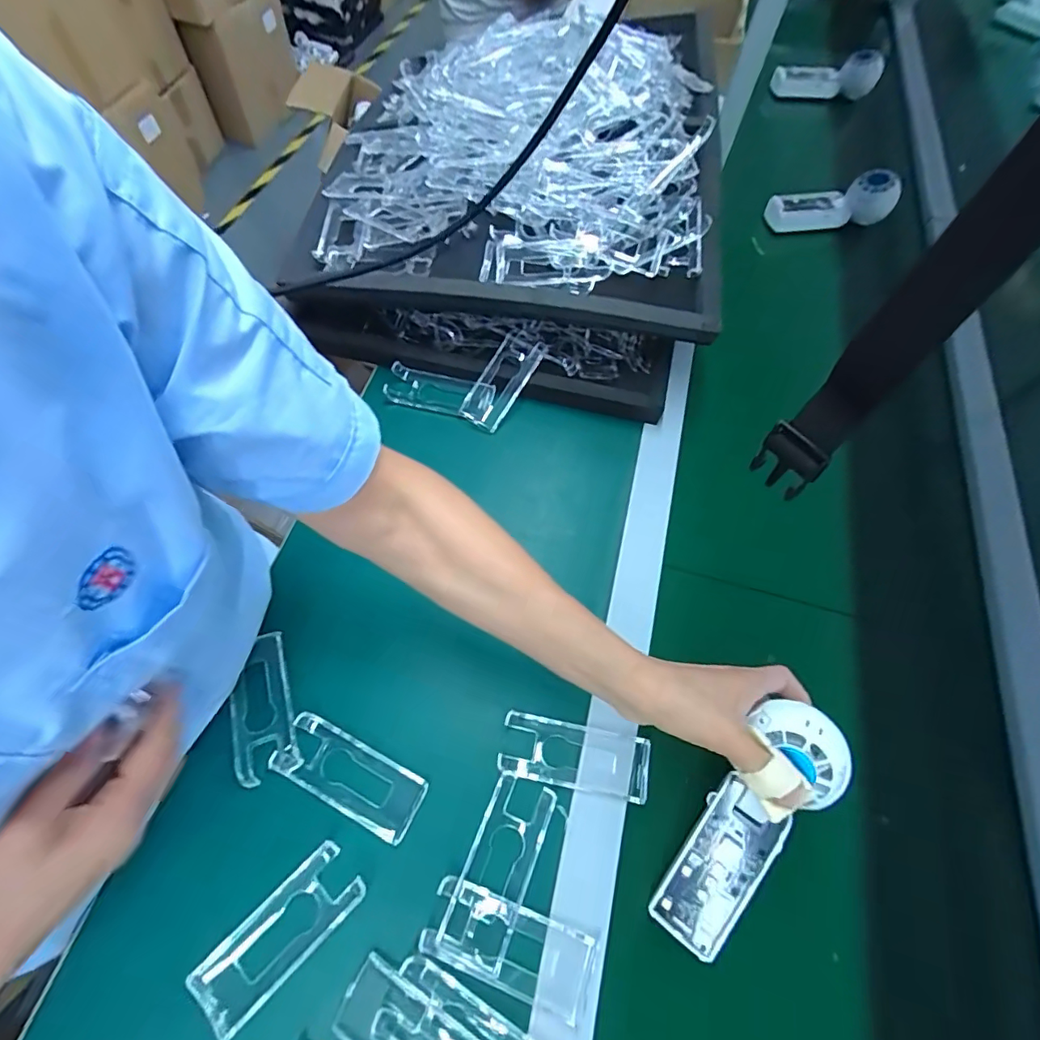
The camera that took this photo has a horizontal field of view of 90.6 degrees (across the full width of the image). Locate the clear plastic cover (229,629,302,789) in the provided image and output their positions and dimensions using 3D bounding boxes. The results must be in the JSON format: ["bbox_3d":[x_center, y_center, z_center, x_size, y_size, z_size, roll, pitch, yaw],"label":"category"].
[{"bbox_3d":[-0.197,0.140,0.391,0.045,0.013,0.105,-20,66,-12],"label":"clear plastic cover"}]

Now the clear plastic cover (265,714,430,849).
[{"bbox_3d":[-0.124,0.186,0.372,0.109,0.009,0.045,25,65,10],"label":"clear plastic cover"}]

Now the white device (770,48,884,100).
[{"bbox_3d":[0.474,-0.688,0.800,0.165,0.059,0.061,-2,63,-4],"label":"white device"}]

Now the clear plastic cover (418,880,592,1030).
[{"bbox_3d":[-0.008,0.275,0.332,0.106,0.005,0.044,20,64,7],"label":"clear plastic cover"}]

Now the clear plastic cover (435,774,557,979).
[{"bbox_3d":[-0.014,0.236,0.349,0.044,0.009,0.109,22,64,8],"label":"clear plastic cover"}]

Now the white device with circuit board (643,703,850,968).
[{"bbox_3d":[0.144,0.195,0.331,0.051,0.031,0.172,31,102,12],"label":"white device with circuit board"}]

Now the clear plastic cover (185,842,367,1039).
[{"bbox_3d":[-0.155,0.267,0.331,0.110,0.016,0.045,-41,72,-20],"label":"clear plastic cover"}]

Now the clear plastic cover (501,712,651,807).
[{"bbox_3d":[0.041,0.176,0.384,0.108,0.009,0.043,11,63,3],"label":"clear plastic cover"}]

